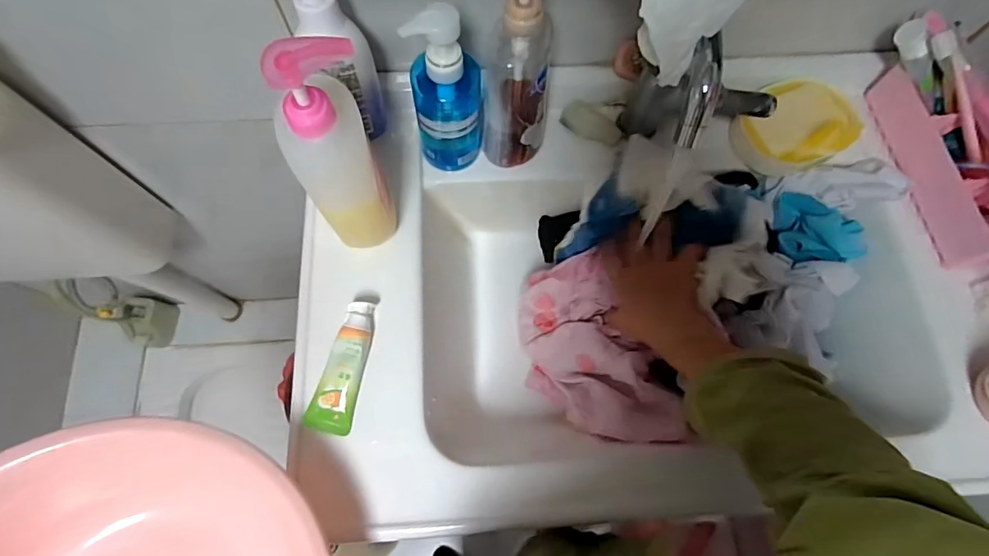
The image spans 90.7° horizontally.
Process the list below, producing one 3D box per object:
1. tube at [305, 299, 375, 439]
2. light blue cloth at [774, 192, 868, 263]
[{"bbox_3d":[-0.150,0.086,0.481,0.041,0.028,0.126,10,70,1],"label":"tube"},{"bbox_3d":[0.381,-0.055,0.593,0.055,0.078,0.111,-6,39,-25],"label":"light blue cloth"}]

